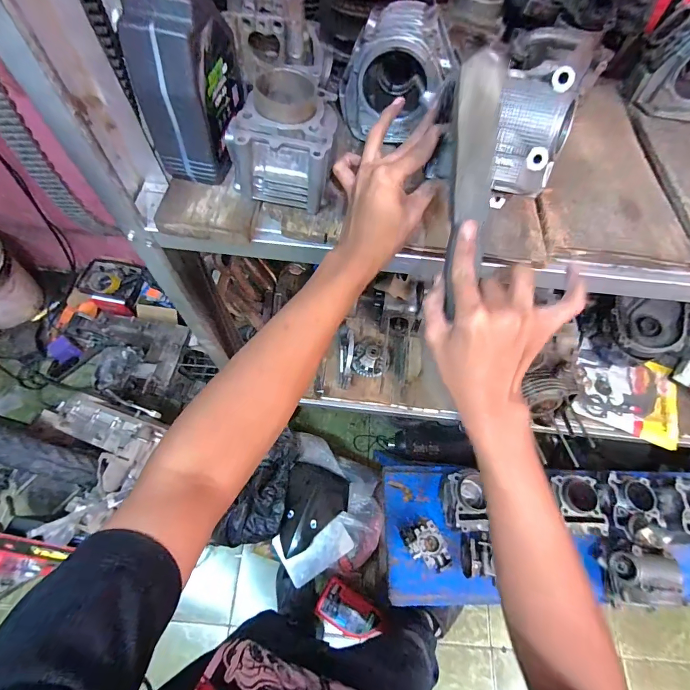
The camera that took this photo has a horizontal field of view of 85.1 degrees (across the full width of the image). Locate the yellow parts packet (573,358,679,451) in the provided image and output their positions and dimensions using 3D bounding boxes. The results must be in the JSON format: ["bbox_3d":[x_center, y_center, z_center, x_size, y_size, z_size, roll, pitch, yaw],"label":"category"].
[{"bbox_3d":[0.734,0.126,0.987,0.243,0.031,0.219,19,64,7],"label":"yellow parts packet"}]

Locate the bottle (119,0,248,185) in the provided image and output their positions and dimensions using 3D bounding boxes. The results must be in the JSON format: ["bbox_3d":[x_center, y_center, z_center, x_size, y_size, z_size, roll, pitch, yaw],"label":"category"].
[{"bbox_3d":[-0.154,-0.270,0.361,0.072,0.176,0.107,7,64,1],"label":"bottle"}]

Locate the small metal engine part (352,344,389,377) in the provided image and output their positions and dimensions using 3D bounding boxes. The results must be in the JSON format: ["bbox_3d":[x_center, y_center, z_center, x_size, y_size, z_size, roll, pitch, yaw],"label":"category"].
[{"bbox_3d":[0.070,0.040,0.977,0.095,0.026,0.086,15,88,4],"label":"small metal engine part"}]

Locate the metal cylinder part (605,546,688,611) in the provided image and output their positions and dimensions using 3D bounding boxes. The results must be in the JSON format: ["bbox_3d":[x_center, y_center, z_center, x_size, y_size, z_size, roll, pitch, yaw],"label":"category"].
[{"bbox_3d":[0.606,0.476,0.761,0.109,0.070,0.102,5,64,0],"label":"metal cylinder part"}]

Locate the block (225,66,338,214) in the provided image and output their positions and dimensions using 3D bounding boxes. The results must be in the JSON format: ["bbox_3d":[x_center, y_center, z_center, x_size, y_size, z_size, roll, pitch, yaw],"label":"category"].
[{"bbox_3d":[-0.061,-0.225,0.411,0.098,0.085,0.111,8,64,1],"label":"block"}]

